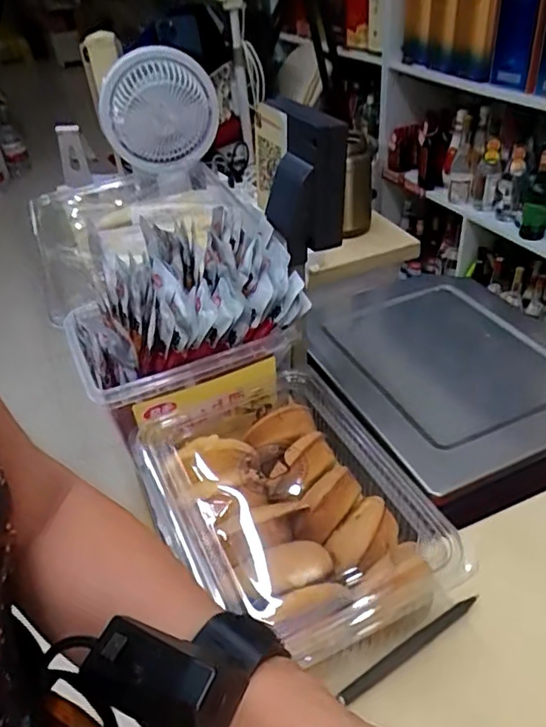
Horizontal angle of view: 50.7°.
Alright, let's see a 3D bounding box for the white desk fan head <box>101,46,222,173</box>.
[{"bbox_3d":[-0.195,-0.427,0.981,0.185,0.180,0.078,3,39,12],"label":"white desk fan head"}]

